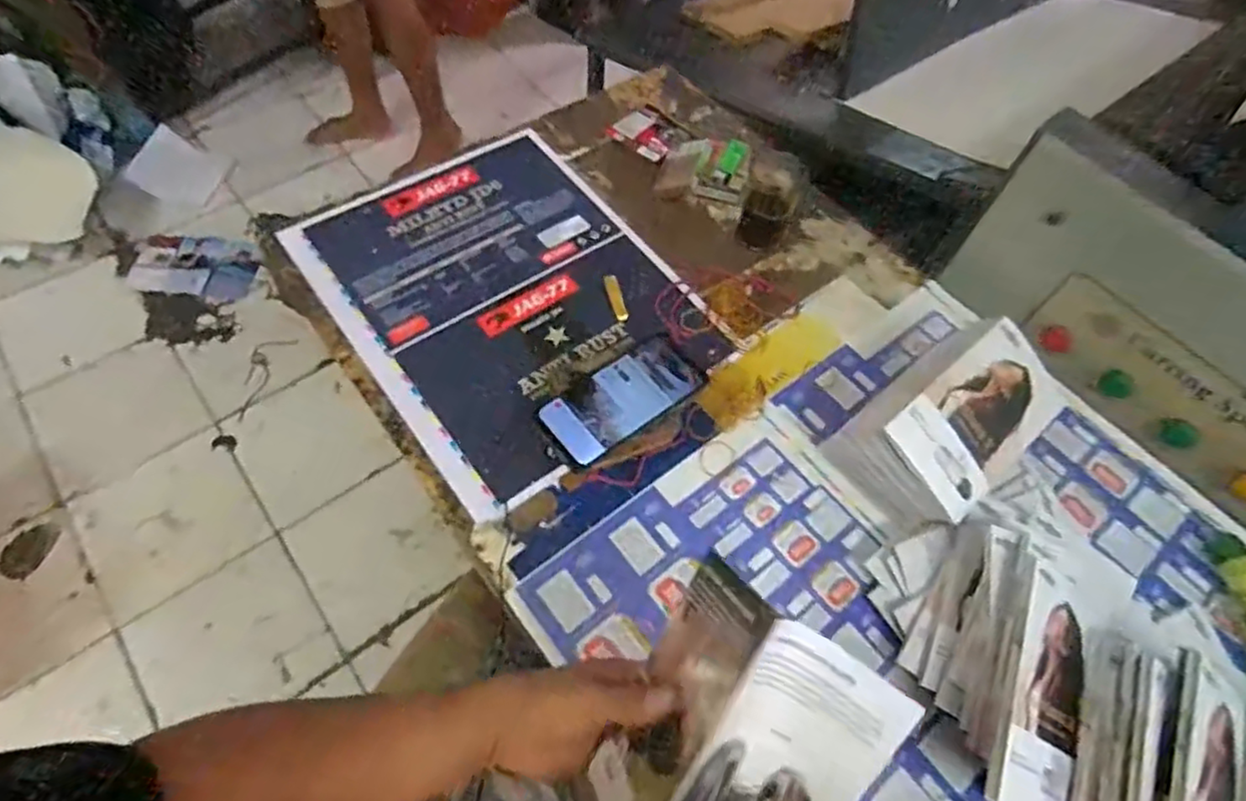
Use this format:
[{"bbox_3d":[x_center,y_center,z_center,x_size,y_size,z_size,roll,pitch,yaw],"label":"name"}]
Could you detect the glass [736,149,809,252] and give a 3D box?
[{"bbox_3d":[0.166,-0.222,0.746,0.064,0.094,0.059,19,61,6],"label":"glass"}]

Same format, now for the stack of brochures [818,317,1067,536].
[{"bbox_3d":[0.290,0.027,0.604,0.193,0.113,0.123,-36,69,-22],"label":"stack of brochures"}]

